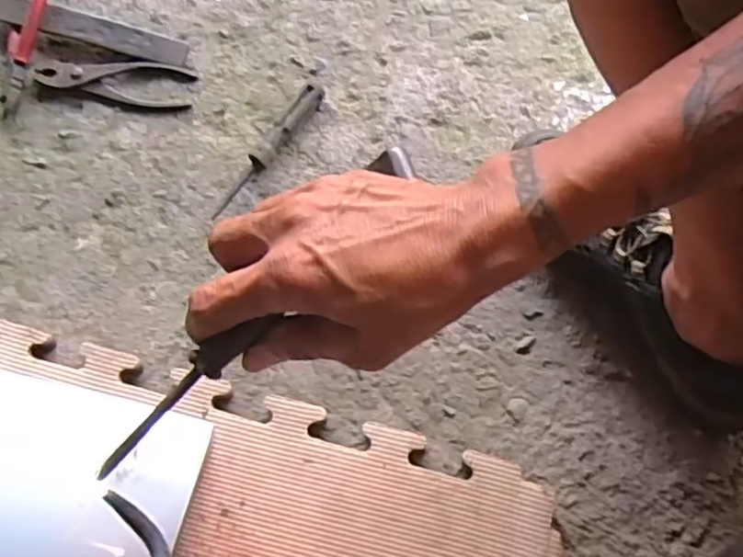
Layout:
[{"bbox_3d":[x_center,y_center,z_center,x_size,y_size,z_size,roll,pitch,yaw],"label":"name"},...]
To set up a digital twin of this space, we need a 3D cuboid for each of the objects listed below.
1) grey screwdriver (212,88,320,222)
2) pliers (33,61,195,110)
[{"bbox_3d":[-0.090,-0.115,0.598,0.015,0.022,0.149,34,76,12],"label":"grey screwdriver"},{"bbox_3d":[-0.243,-0.185,0.628,0.150,0.012,0.042,8,72,5],"label":"pliers"}]

